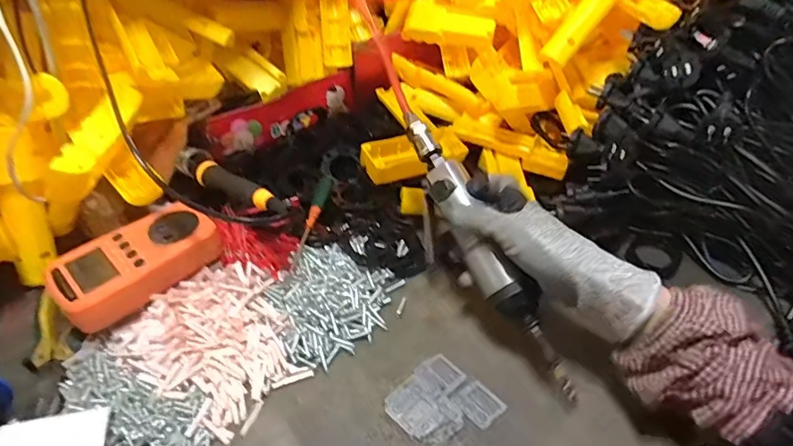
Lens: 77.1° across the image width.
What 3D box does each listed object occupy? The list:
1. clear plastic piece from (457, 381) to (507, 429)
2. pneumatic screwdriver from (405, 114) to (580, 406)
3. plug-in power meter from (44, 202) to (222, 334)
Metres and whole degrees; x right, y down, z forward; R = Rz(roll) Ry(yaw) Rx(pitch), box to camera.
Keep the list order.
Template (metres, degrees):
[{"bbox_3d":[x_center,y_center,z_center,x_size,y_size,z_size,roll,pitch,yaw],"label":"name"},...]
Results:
[{"bbox_3d":[0.066,0.141,0.389,0.029,0.004,0.032,-29,52,-29],"label":"clear plastic piece"},{"bbox_3d":[0.072,0.019,0.414,0.033,0.032,0.267,-20,72,-22],"label":"pneumatic screwdriver"},{"bbox_3d":[-0.218,0.034,0.421,0.068,0.033,0.124,32,51,28],"label":"plug-in power meter"}]

